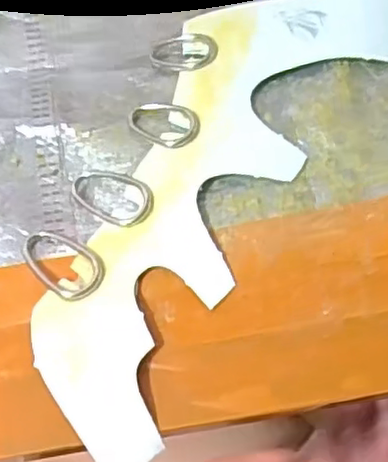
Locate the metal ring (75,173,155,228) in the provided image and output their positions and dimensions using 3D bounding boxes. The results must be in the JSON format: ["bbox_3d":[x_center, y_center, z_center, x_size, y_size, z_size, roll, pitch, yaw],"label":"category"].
[{"bbox_3d":[-0.030,-0.014,0.252,0.034,0.004,0.019,32,69,18],"label":"metal ring"}]

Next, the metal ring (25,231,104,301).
[{"bbox_3d":[-0.048,0.011,0.239,0.035,0.004,0.020,36,71,19],"label":"metal ring"}]

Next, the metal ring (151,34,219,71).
[{"bbox_3d":[-0.004,-0.077,0.282,0.029,0.007,0.019,-1,63,3],"label":"metal ring"}]

